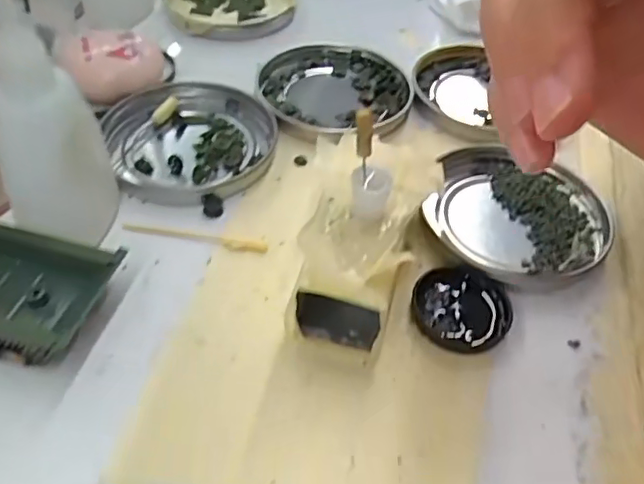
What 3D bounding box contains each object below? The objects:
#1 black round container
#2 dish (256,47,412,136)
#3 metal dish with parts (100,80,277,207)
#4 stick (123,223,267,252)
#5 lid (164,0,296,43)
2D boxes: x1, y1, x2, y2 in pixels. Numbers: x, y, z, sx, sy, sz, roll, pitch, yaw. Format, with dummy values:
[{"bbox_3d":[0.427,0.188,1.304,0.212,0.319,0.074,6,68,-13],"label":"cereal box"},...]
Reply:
[{"bbox_3d":[0.052,0.024,0.218,0.035,0.006,0.033,1,47,-2],"label":"black round container"},{"bbox_3d":[0.007,-0.079,0.307,0.074,0.009,0.074,1,47,-2],"label":"dish"},{"bbox_3d":[-0.059,-0.049,0.274,0.075,0.009,0.077,1,47,-2],"label":"metal dish with parts"},{"bbox_3d":[-0.051,-0.003,0.237,0.058,0.004,0.007,8,48,5],"label":"stick"},{"bbox_3d":[-0.057,-0.152,0.367,0.076,0.009,0.080,-3,48,-6],"label":"lid"}]

